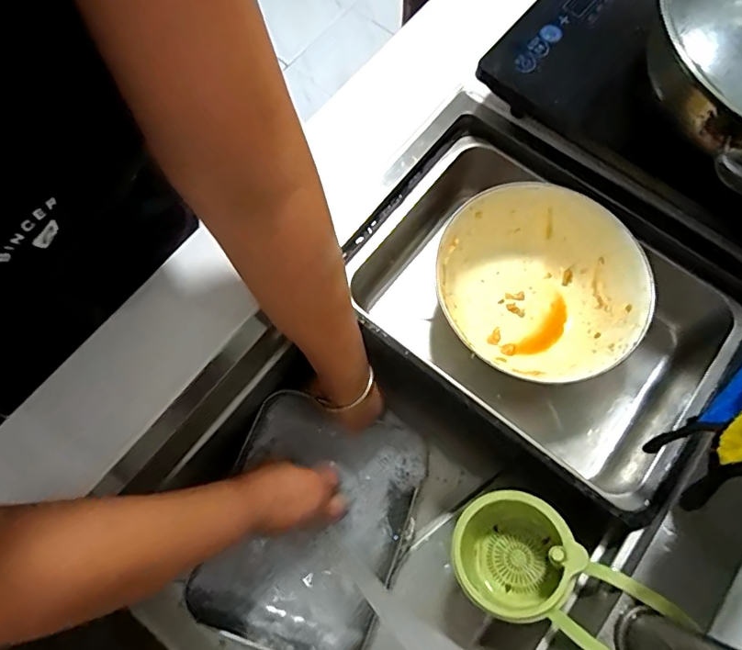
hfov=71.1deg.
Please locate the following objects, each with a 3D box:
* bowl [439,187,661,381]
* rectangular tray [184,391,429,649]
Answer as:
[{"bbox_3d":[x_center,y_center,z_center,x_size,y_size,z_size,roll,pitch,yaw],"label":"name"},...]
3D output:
[{"bbox_3d":[0.171,-0.041,0.536,0.203,0.085,0.177,38,77,12],"label":"bowl"},{"bbox_3d":[-0.072,0.223,0.570,0.200,0.043,0.258,19,74,7],"label":"rectangular tray"}]

